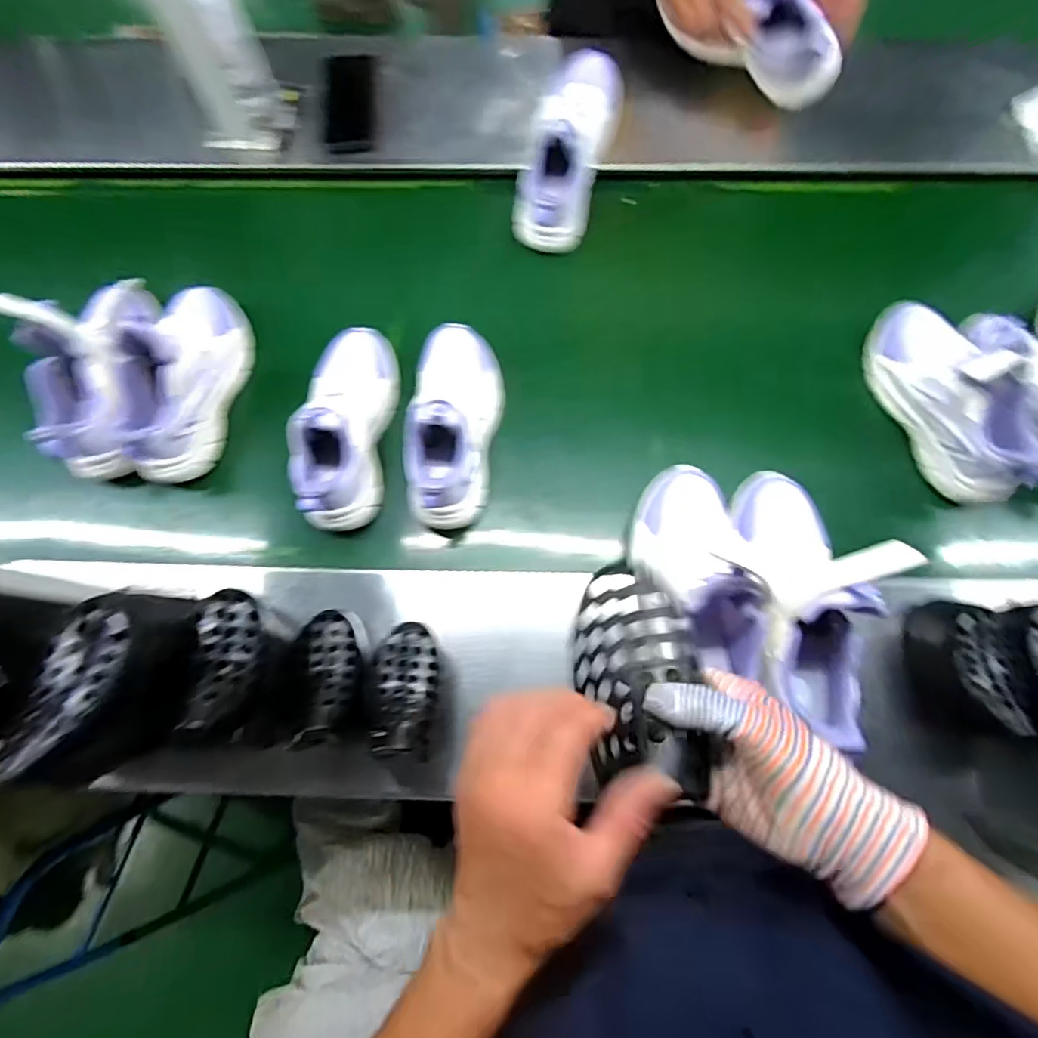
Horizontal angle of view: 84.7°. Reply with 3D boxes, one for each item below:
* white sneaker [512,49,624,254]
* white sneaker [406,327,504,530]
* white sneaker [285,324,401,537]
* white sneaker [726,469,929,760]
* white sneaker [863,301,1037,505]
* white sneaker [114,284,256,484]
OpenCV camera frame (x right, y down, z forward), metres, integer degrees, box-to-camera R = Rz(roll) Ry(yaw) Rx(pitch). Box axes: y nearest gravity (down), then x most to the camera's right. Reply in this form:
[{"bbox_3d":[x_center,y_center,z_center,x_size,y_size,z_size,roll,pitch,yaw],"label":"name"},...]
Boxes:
[{"bbox_3d":[0.063,-0.484,0.732,0.094,0.106,0.239,19,95,5],"label":"white sneaker"},{"bbox_3d":[-0.075,-0.119,0.668,0.093,0.121,0.246,6,76,2],"label":"white sneaker"},{"bbox_3d":[-0.205,-0.120,0.660,0.086,0.109,0.248,4,76,2],"label":"white sneaker"},{"bbox_3d":[0.281,0.072,0.547,0.096,0.148,0.275,-2,76,0],"label":"white sneaker"},{"bbox_3d":[0.515,-0.149,0.658,0.114,0.111,0.254,-29,77,-6],"label":"white sneaker"},{"bbox_3d":[-0.403,-0.178,0.682,0.092,0.114,0.255,4,76,2],"label":"white sneaker"}]

